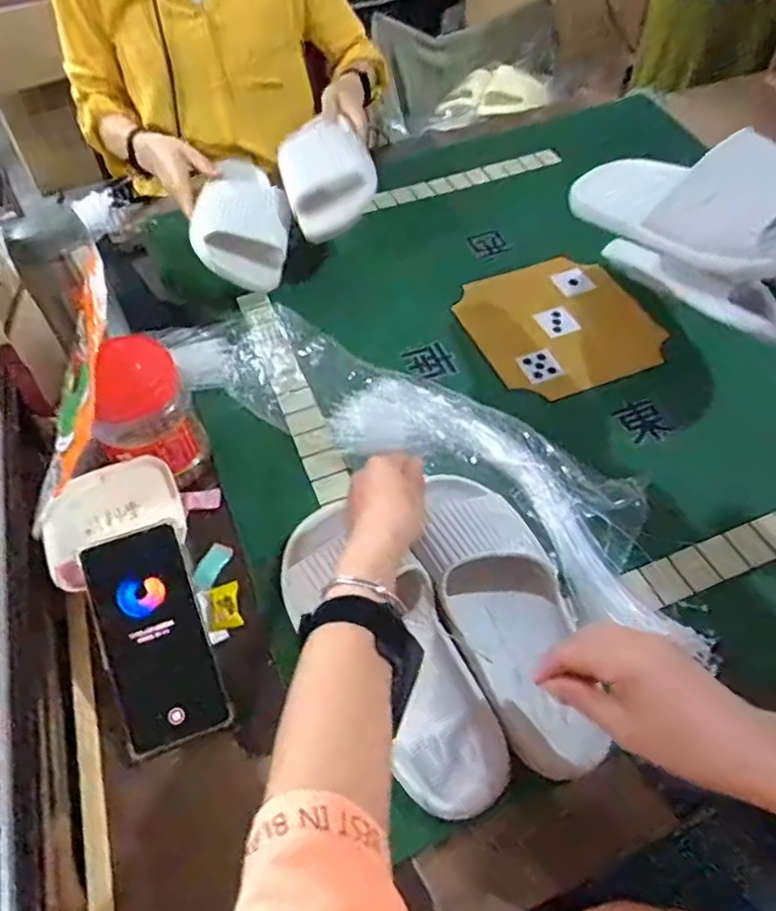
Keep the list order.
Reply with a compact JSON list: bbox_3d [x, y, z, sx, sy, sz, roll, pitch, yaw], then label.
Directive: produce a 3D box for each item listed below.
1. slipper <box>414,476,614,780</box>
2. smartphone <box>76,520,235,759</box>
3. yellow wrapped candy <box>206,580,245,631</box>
[{"bbox_3d":[0.093,0.117,0.500,0.099,0.063,0.255,-13,61,-10],"label":"slipper"},{"bbox_3d":[-0.181,0.140,0.480,0.077,0.014,0.161,-17,85,-12],"label":"smartphone"},{"bbox_3d":[-0.141,0.130,0.538,0.025,0.008,0.040,-14,55,-10],"label":"yellow wrapped candy"}]

